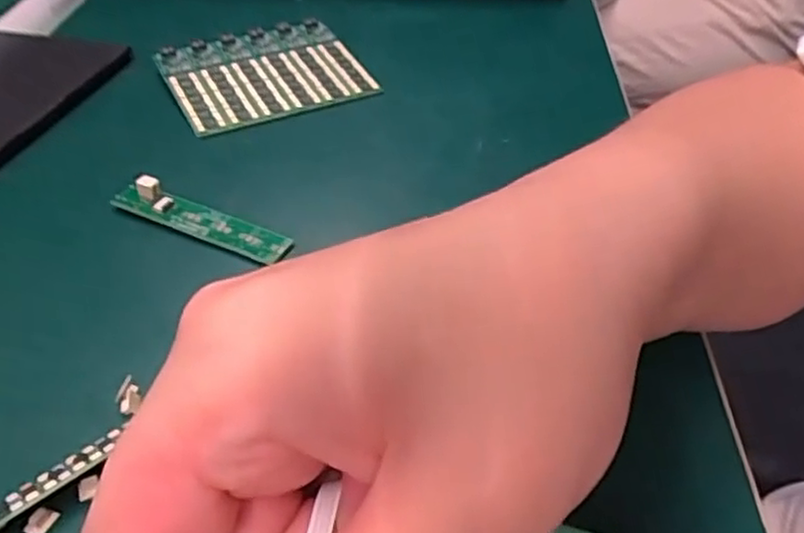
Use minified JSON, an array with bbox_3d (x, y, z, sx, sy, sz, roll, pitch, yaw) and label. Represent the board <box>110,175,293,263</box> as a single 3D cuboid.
[{"bbox_3d":[-0.085,-0.022,0.296,0.081,0.010,0.016,17,44,19],"label":"board"}]

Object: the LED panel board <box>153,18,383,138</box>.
[{"bbox_3d":[-0.076,-0.110,0.393,0.103,0.010,0.083,-19,44,-20],"label":"LED panel board"}]

